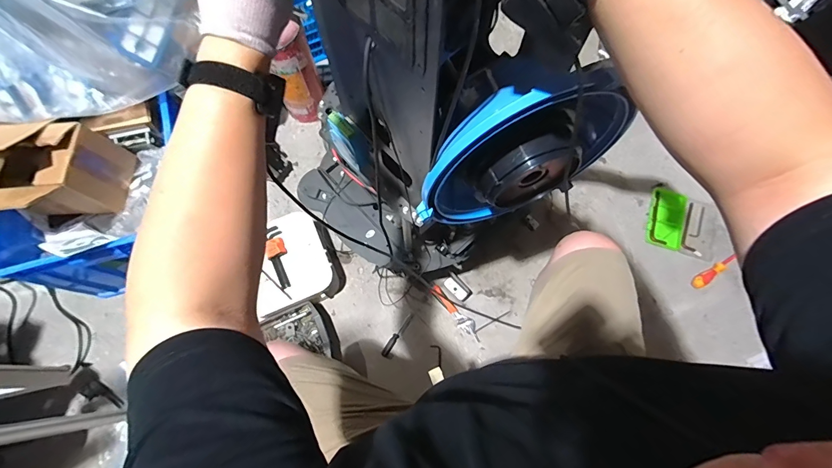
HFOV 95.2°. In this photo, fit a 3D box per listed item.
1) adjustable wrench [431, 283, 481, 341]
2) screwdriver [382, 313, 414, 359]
[{"bbox_3d":[0.115,0.228,1.096,0.191,0.019,0.042,43,76,13],"label":"adjustable wrench"},{"bbox_3d":[-0.054,0.283,1.078,0.020,0.012,0.139,31,73,10],"label":"screwdriver"}]

